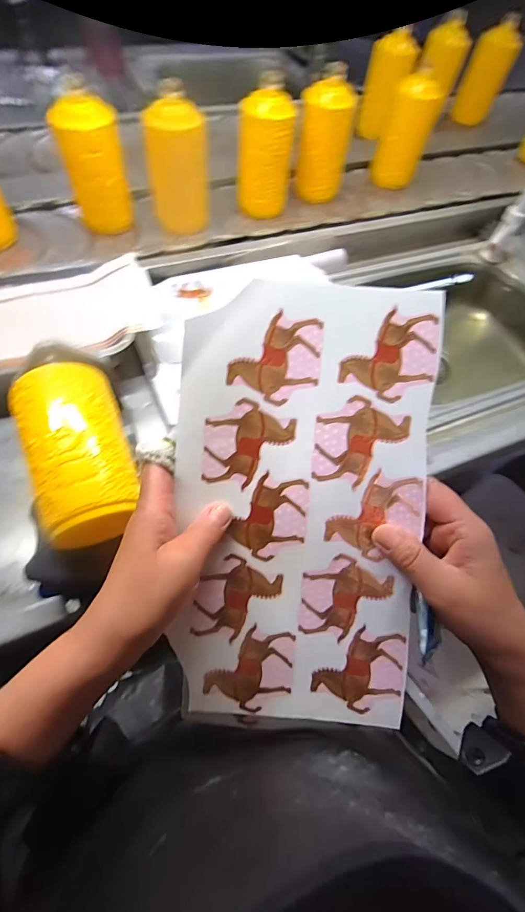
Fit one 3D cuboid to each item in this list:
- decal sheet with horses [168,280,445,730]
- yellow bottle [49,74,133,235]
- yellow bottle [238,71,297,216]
[{"bbox_3d":[0.026,0.038,0.273,0.171,0.010,0.305,4,93,2],"label":"decal sheet with horses"},{"bbox_3d":[-0.270,-0.463,0.617,0.088,0.179,0.087,19,62,4],"label":"yellow bottle"},{"bbox_3d":[0.004,-0.531,0.673,0.100,0.175,0.094,6,61,-3],"label":"yellow bottle"}]

